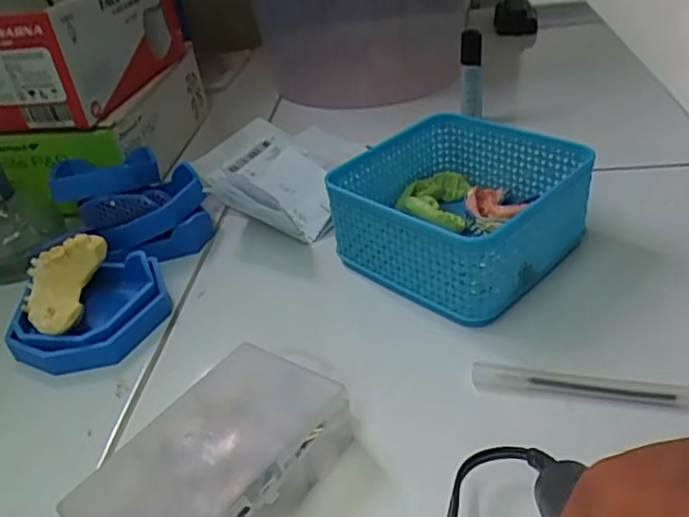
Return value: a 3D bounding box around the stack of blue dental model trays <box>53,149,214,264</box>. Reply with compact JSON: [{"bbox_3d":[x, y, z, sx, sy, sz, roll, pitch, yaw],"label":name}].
[{"bbox_3d":[-0.161,-0.046,0.467,0.100,0.064,0.094,-17,37,-12],"label":"stack of blue dental model trays"}]

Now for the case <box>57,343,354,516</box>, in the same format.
[{"bbox_3d":[-0.056,0.094,0.280,0.076,0.036,0.122,18,43,31],"label":"case"}]

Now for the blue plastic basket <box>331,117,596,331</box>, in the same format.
[{"bbox_3d":[0.076,-0.033,0.406,0.130,0.066,0.130,-34,44,-31],"label":"blue plastic basket"}]

